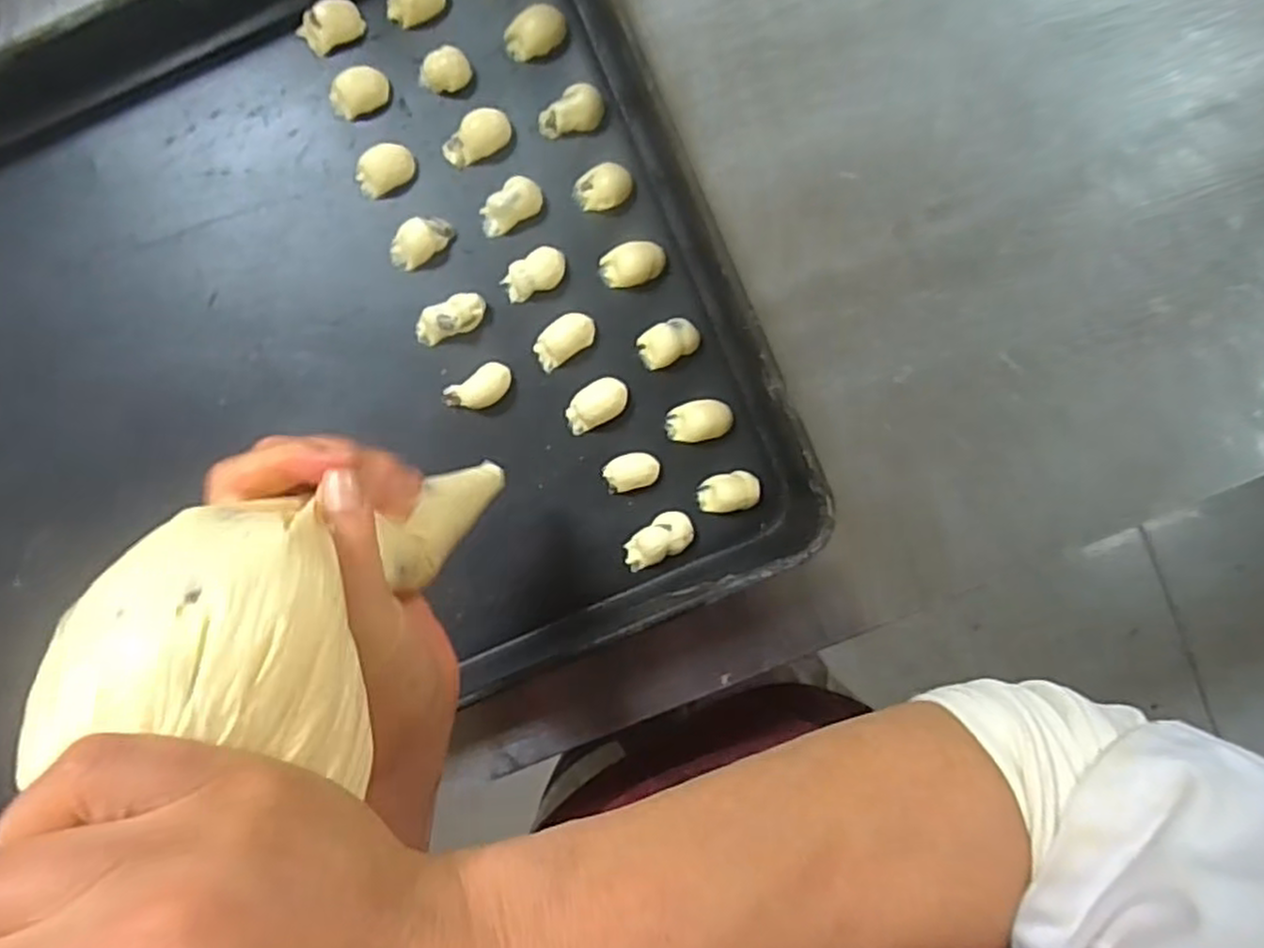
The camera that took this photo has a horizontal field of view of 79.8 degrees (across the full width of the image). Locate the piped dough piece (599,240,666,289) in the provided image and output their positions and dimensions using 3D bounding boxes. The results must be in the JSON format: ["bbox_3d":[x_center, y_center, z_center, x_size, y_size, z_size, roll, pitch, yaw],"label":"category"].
[{"bbox_3d":[0.000,-0.115,0.416,0.035,0.014,0.022,-13,94,1],"label":"piped dough piece"}]

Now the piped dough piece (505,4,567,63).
[{"bbox_3d":[-0.053,-0.239,0.410,0.034,0.012,0.022,-35,94,3],"label":"piped dough piece"}]

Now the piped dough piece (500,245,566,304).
[{"bbox_3d":[-0.055,-0.111,0.419,0.036,0.013,0.022,-22,94,2],"label":"piped dough piece"}]

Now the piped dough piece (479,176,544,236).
[{"bbox_3d":[-0.067,-0.147,0.416,0.037,0.014,0.021,-33,94,3],"label":"piped dough piece"}]

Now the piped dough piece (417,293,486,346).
[{"bbox_3d":[-0.101,-0.086,0.418,0.042,0.016,0.020,-22,94,2],"label":"piped dough piece"}]

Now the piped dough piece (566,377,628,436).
[{"bbox_3d":[-0.021,-0.039,0.422,0.038,0.012,0.023,-32,94,3],"label":"piped dough piece"}]

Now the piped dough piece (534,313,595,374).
[{"bbox_3d":[-0.038,-0.075,0.421,0.037,0.012,0.021,-33,94,3],"label":"piped dough piece"}]

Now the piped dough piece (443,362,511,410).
[{"bbox_3d":[-0.085,-0.047,0.421,0.038,0.009,0.020,-30,94,2],"label":"piped dough piece"}]

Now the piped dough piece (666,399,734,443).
[{"bbox_3d":[0.037,-0.030,0.422,0.037,0.014,0.023,-14,94,1],"label":"piped dough piece"}]

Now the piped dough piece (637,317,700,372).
[{"bbox_3d":[0.020,-0.073,0.420,0.034,0.013,0.022,-24,94,2],"label":"piped dough piece"}]

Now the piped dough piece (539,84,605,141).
[{"bbox_3d":[-0.033,-0.197,0.411,0.036,0.014,0.021,-10,94,1],"label":"piped dough piece"}]

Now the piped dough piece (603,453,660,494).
[{"bbox_3d":[0.000,-0.001,0.426,0.031,0.008,0.021,-16,94,2],"label":"piped dough piece"}]

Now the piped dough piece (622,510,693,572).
[{"bbox_3d":[0.015,0.038,0.424,0.042,0.011,0.022,-36,93,3],"label":"piped dough piece"}]

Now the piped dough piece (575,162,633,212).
[{"bbox_3d":[-0.015,-0.157,0.417,0.030,0.010,0.024,-26,94,2],"label":"piped dough piece"}]

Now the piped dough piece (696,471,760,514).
[{"bbox_3d":[0.054,0.011,0.423,0.034,0.010,0.021,-13,94,1],"label":"piped dough piece"}]

